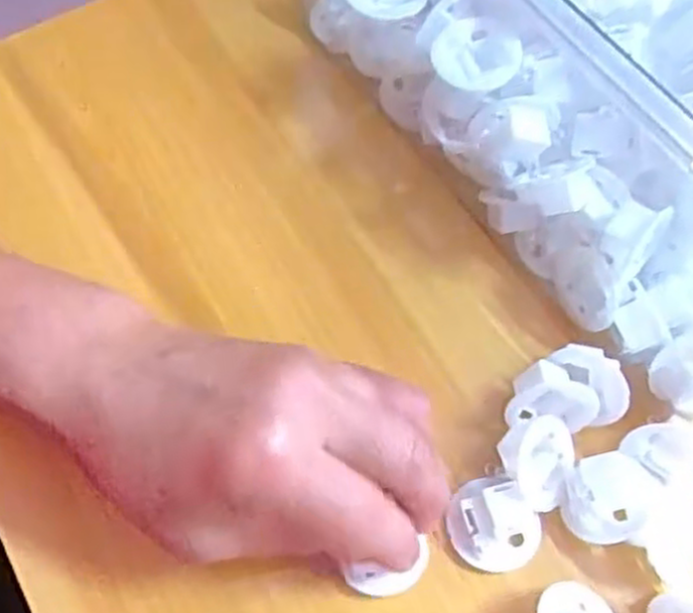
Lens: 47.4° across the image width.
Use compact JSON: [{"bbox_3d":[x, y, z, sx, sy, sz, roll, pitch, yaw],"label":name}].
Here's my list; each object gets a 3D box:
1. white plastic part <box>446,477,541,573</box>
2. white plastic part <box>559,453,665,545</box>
[{"bbox_3d":[0.051,0.078,0.278,0.028,0.017,0.032,-37,72,-16],"label":"white plastic part"},{"bbox_3d":[0.092,0.069,0.278,0.029,0.019,0.029,0,66,-1],"label":"white plastic part"}]

